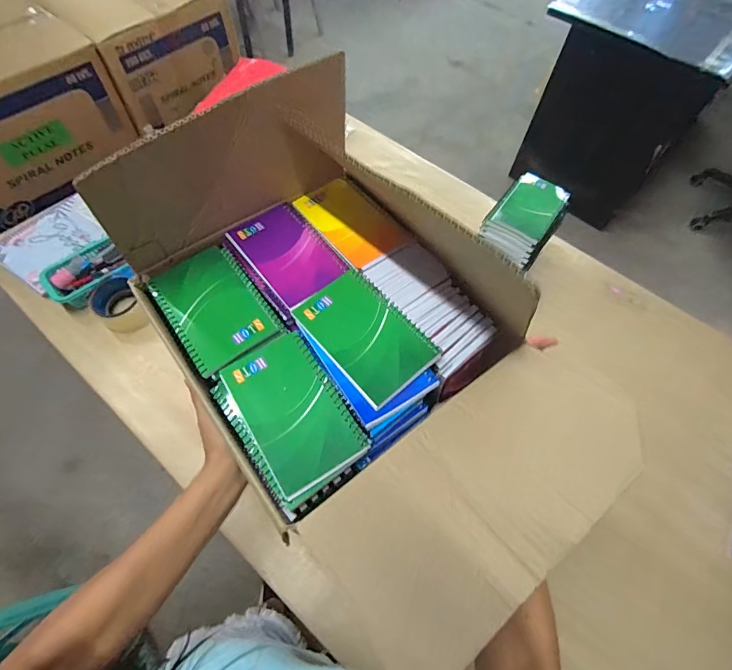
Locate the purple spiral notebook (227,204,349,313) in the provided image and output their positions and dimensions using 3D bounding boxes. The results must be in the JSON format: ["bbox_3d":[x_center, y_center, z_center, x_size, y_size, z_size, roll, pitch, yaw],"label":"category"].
[{"bbox_3d":[-0.087,-0.092,0.444,0.081,0.006,0.130,-35,68,-19],"label":"purple spiral notebook"}]

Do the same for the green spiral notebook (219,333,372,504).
[{"bbox_3d":[-0.065,0.065,0.359,0.087,0.008,0.132,-31,66,-17],"label":"green spiral notebook"}]

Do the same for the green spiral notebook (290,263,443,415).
[{"bbox_3d":[-0.002,-0.004,0.390,0.080,0.011,0.134,-35,68,-19],"label":"green spiral notebook"}]

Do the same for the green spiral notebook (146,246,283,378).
[{"bbox_3d":[-0.149,-0.029,0.400,0.087,0.007,0.125,-32,67,-18],"label":"green spiral notebook"}]

